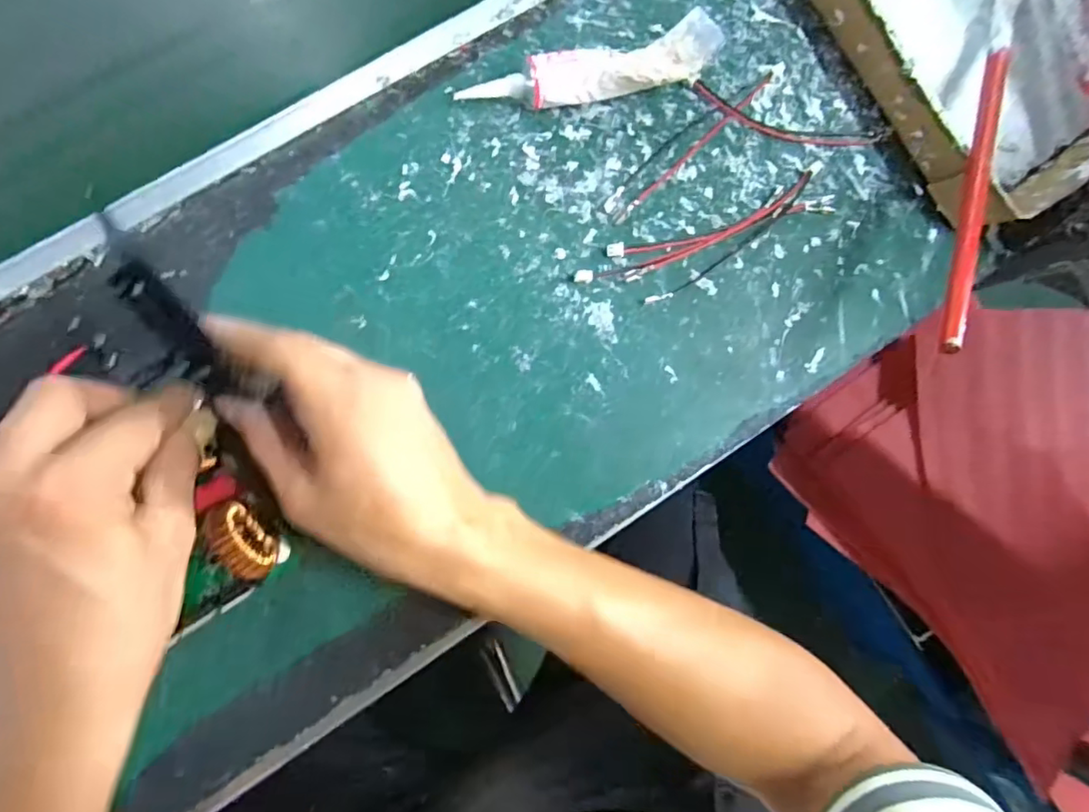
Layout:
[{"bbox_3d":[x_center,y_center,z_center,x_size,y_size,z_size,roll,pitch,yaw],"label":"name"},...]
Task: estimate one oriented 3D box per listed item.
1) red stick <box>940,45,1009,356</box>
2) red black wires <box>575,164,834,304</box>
[{"bbox_3d":[0.226,-0.113,0.311,0.008,0.013,0.205,25,70,-5],"label":"red stick"},{"bbox_3d":[0.095,-0.095,0.339,0.158,0.006,0.037,-26,91,-7],"label":"red black wires"}]

